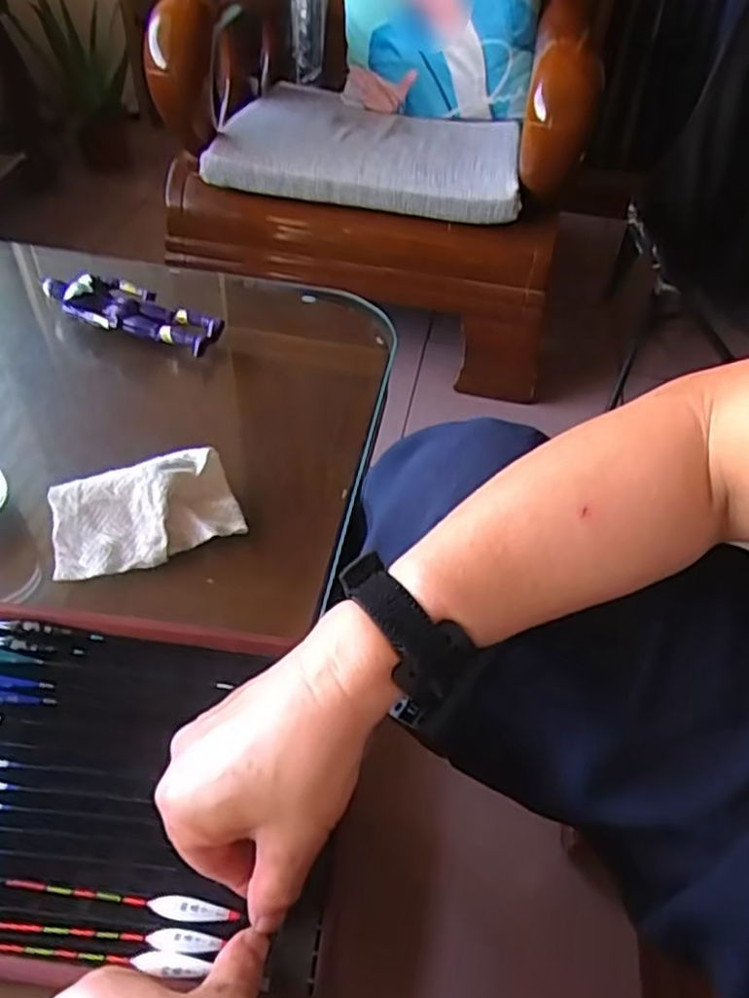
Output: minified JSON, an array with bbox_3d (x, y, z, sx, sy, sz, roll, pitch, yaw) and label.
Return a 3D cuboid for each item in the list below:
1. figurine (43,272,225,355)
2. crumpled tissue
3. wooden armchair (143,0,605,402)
[{"bbox_3d":[-0.225,-0.174,0.639,0.164,0.029,0.063,18,48,11],"label":"figurine"},{"bbox_3d":[-0.161,0.007,0.486,0.125,0.036,0.071,-18,52,-20],"label":"crumpled tissue"},{"bbox_3d":[0.043,-0.842,1.357,0.679,0.692,0.902,9,47,4],"label":"wooden armchair"}]

